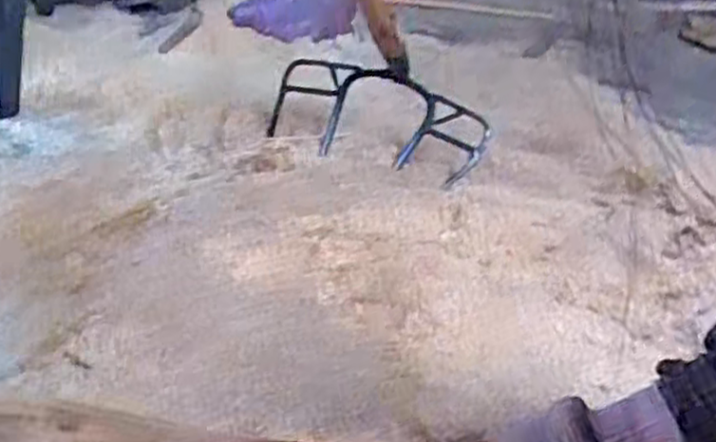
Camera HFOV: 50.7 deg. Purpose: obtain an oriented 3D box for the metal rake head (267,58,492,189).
[{"bbox_3d":[0.029,-0.174,1.122,0.337,0.120,0.178,19,34,25],"label":"metal rake head"}]

